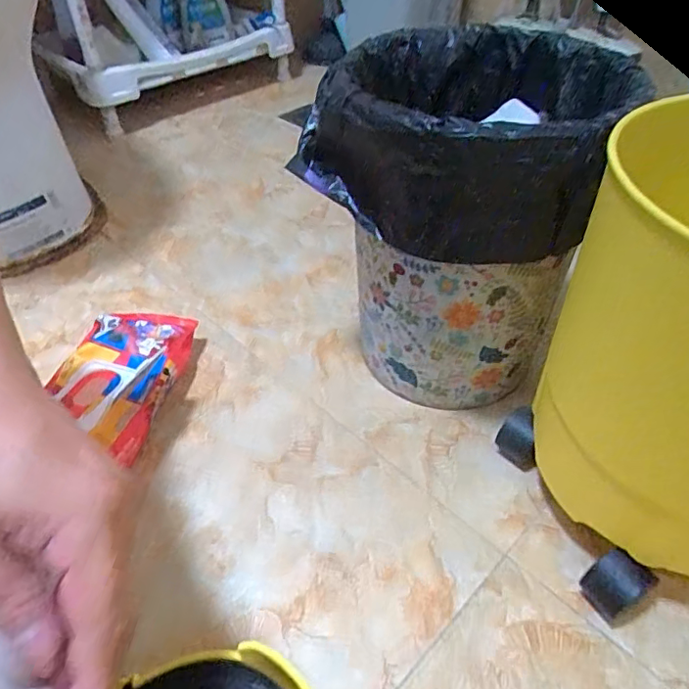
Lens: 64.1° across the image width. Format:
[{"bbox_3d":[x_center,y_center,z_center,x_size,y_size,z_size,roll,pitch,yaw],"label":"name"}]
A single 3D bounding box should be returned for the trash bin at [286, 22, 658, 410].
[{"bbox_3d":[0.104,-0.125,0.547,0.235,0.298,0.276,17,46,17],"label":"trash bin"}]

